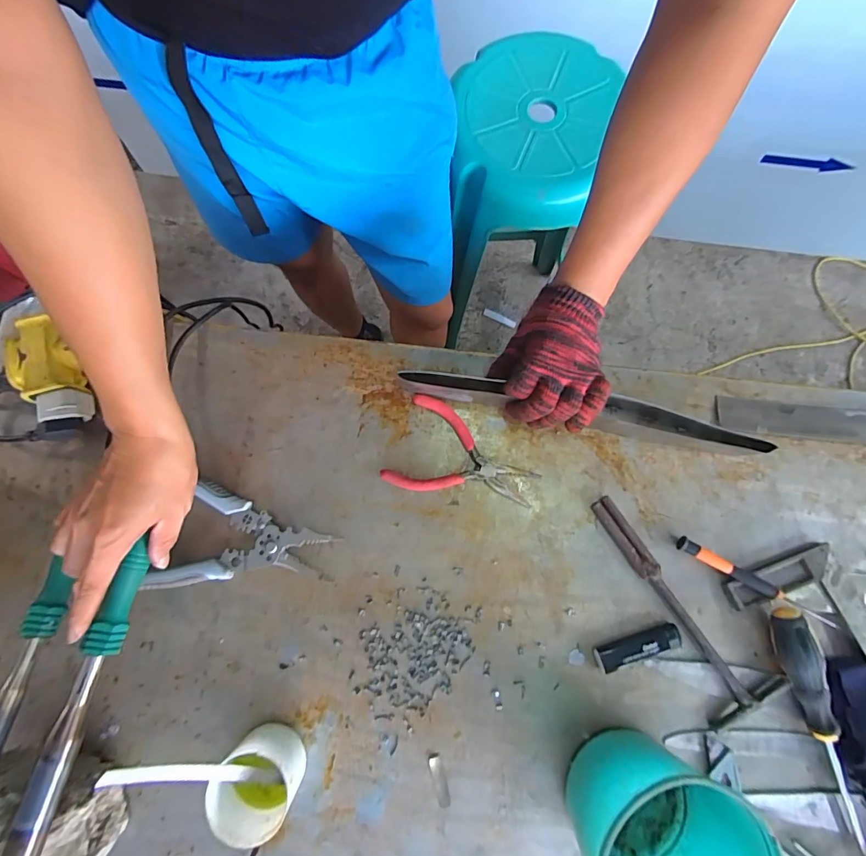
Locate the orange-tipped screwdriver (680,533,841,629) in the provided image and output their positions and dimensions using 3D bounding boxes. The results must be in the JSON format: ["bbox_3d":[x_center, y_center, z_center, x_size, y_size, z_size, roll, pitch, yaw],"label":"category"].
[{"bbox_3d":[0.305,0.147,0.408,0.149,0.021,0.013,30,81,6],"label":"orange-tipped screwdriver"}]

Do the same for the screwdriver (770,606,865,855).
[{"bbox_3d":[0.342,0.263,0.378,0.023,0.035,0.201,-14,79,-2],"label":"screwdriver"}]

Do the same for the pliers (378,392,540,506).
[{"bbox_3d":[0.031,0.037,0.437,0.144,0.013,0.095,25,80,5],"label":"pliers"}]

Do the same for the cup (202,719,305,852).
[{"bbox_3d":[-0.145,0.294,0.365,0.063,0.051,0.070,26,80,6],"label":"cup"}]

